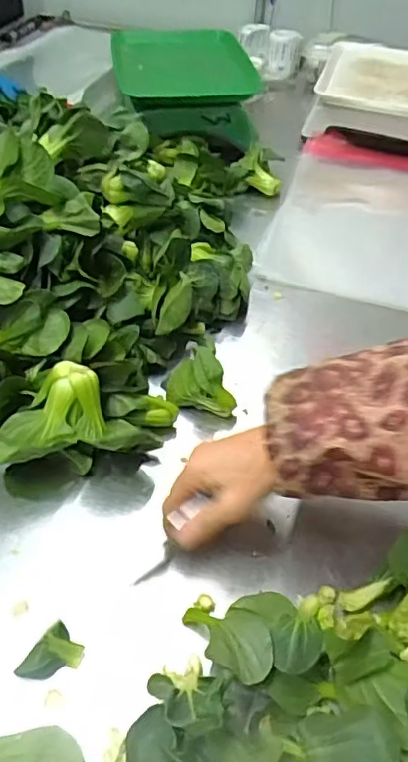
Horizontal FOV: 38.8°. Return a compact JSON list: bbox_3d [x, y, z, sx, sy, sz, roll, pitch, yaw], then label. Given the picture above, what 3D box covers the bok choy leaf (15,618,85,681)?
[{"bbox_3d":[-0.110,0.197,0.409,0.042,0.023,0.028,-33,57,-30],"label":"bok choy leaf"}]

